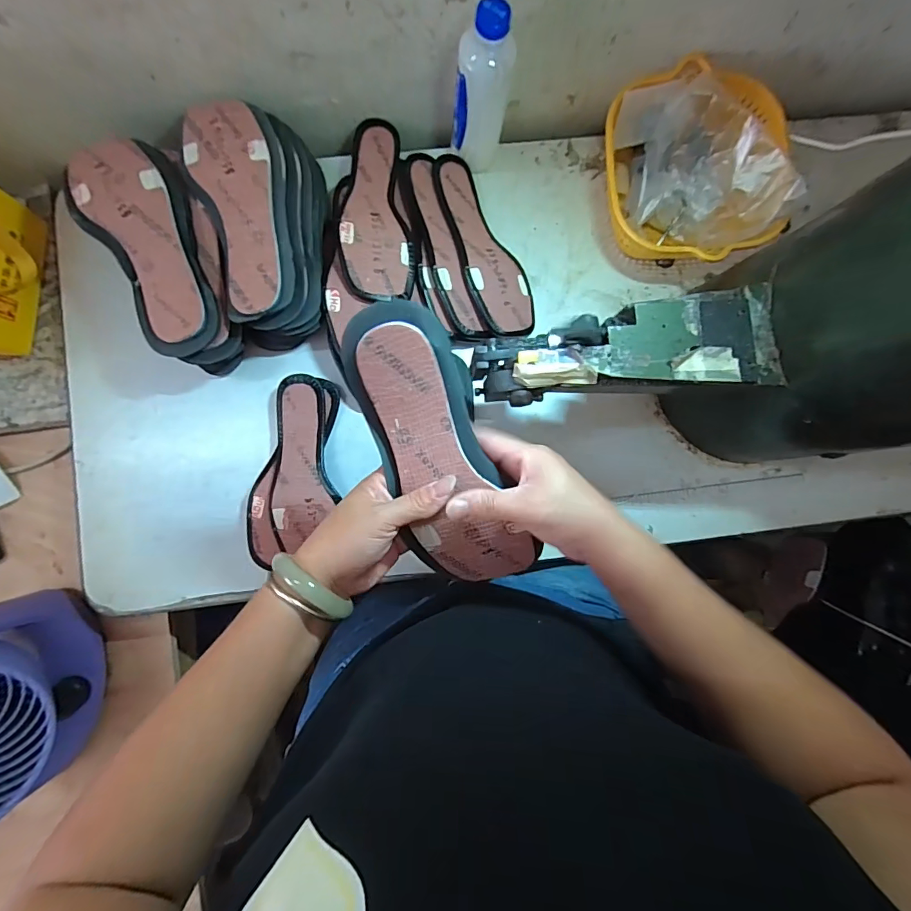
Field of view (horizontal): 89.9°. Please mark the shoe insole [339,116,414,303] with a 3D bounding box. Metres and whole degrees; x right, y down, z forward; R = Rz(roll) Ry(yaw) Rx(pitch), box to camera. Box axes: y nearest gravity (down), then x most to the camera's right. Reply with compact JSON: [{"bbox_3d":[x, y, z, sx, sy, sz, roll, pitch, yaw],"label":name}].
[{"bbox_3d":[-0.086,-0.276,0.507,0.076,0.016,0.215,1,78,-14],"label":"shoe insole"}]

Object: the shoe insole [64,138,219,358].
[{"bbox_3d":[-0.304,-0.214,0.455,0.092,0.023,0.228,-29,88,2],"label":"shoe insole"}]

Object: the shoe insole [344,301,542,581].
[{"bbox_3d":[-0.010,0.005,0.342,0.085,0.018,0.233,-20,111,2],"label":"shoe insole"}]

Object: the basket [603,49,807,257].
[{"bbox_3d":[0.263,-0.316,0.516,0.195,0.080,0.212,-5,89,2],"label":"basket"}]

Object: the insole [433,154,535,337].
[{"bbox_3d":[0.028,-0.242,0.528,0.079,0.020,0.220,-28,91,-28],"label":"insole"}]

